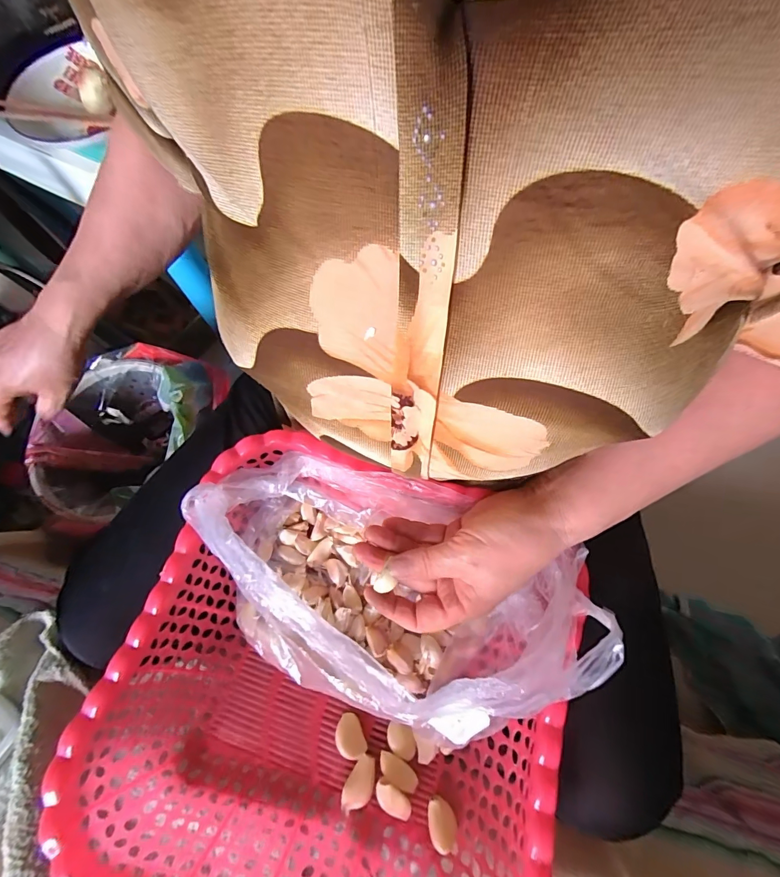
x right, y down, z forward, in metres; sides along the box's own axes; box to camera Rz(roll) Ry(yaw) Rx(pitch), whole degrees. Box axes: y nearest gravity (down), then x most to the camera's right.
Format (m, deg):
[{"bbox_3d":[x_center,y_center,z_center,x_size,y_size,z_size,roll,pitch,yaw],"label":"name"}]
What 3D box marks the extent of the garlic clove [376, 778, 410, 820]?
[{"bbox_3d":[0.002,0.266,0.295,0.029,0.018,0.018,36,78,13],"label":"garlic clove"}]

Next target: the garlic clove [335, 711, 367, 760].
[{"bbox_3d":[-0.032,0.235,0.317,0.020,0.013,0.030,-22,72,-4],"label":"garlic clove"}]

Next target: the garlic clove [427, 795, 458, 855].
[{"bbox_3d":[0.038,0.286,0.298,0.019,0.013,0.031,-2,52,-10],"label":"garlic clove"}]

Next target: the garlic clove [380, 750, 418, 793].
[{"bbox_3d":[0.007,0.255,0.308,0.033,0.011,0.015,29,76,12],"label":"garlic clove"}]

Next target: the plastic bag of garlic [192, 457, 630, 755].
[{"bbox_3d":[0.001,0.112,0.304,0.296,0.164,0.155,20,70,23],"label":"plastic bag of garlic"}]

